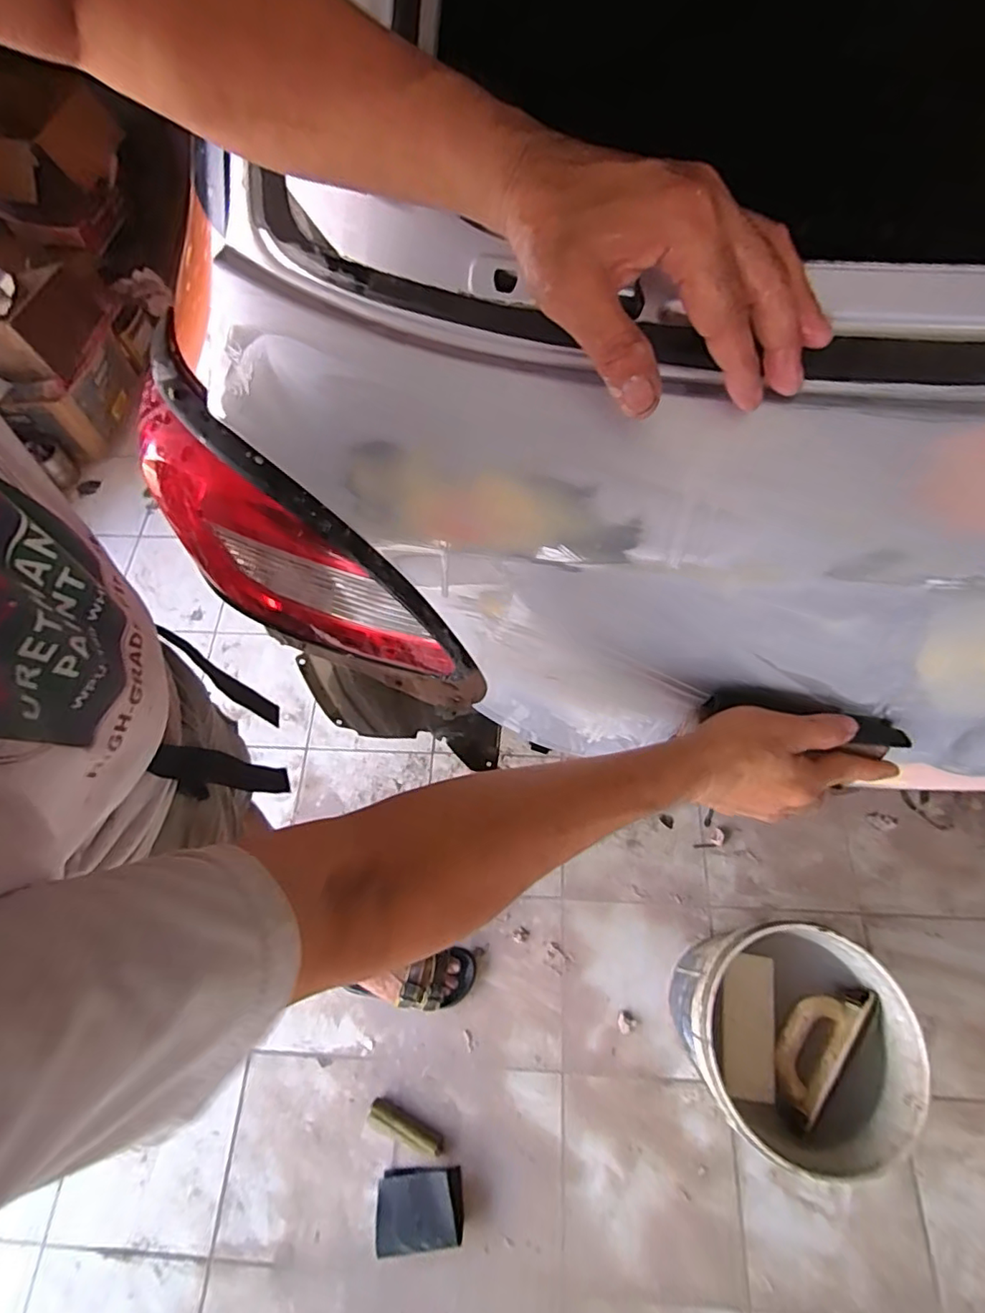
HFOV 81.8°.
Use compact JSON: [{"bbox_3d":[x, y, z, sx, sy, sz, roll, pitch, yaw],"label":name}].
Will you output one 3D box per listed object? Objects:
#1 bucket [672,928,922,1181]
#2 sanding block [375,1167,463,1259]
[{"bbox_3d":[0.459,0.612,0.947,0.299,0.303,0.289,-1,65,3],"label":"bucket"},{"bbox_3d":[-0.125,0.938,0.961,0.146,0.032,0.105,-3,66,0],"label":"sanding block"}]

